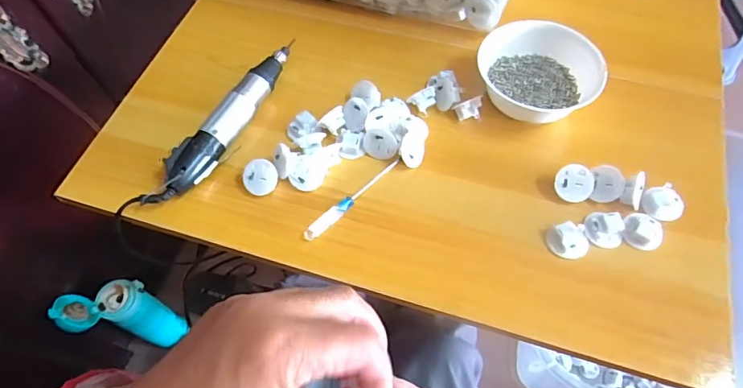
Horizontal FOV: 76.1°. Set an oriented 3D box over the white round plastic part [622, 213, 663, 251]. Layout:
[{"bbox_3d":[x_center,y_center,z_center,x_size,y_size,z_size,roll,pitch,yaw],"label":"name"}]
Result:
[{"bbox_3d":[0.236,0.032,0.413,0.031,0.010,0.032,-1,60,2],"label":"white round plastic part"}]

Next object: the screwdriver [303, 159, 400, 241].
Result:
[{"bbox_3d":[-0.018,0.002,0.440,0.013,0.007,0.114,39,69,22],"label":"screwdriver"}]

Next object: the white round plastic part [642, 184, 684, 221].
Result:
[{"bbox_3d":[0.263,0.008,0.428,0.030,0.015,0.032,-1,60,2],"label":"white round plastic part"}]

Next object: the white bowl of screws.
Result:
[{"bbox_3d":[0.165,-0.114,0.475,0.100,0.041,0.114,-7,60,-1],"label":"white bowl of screws"}]

